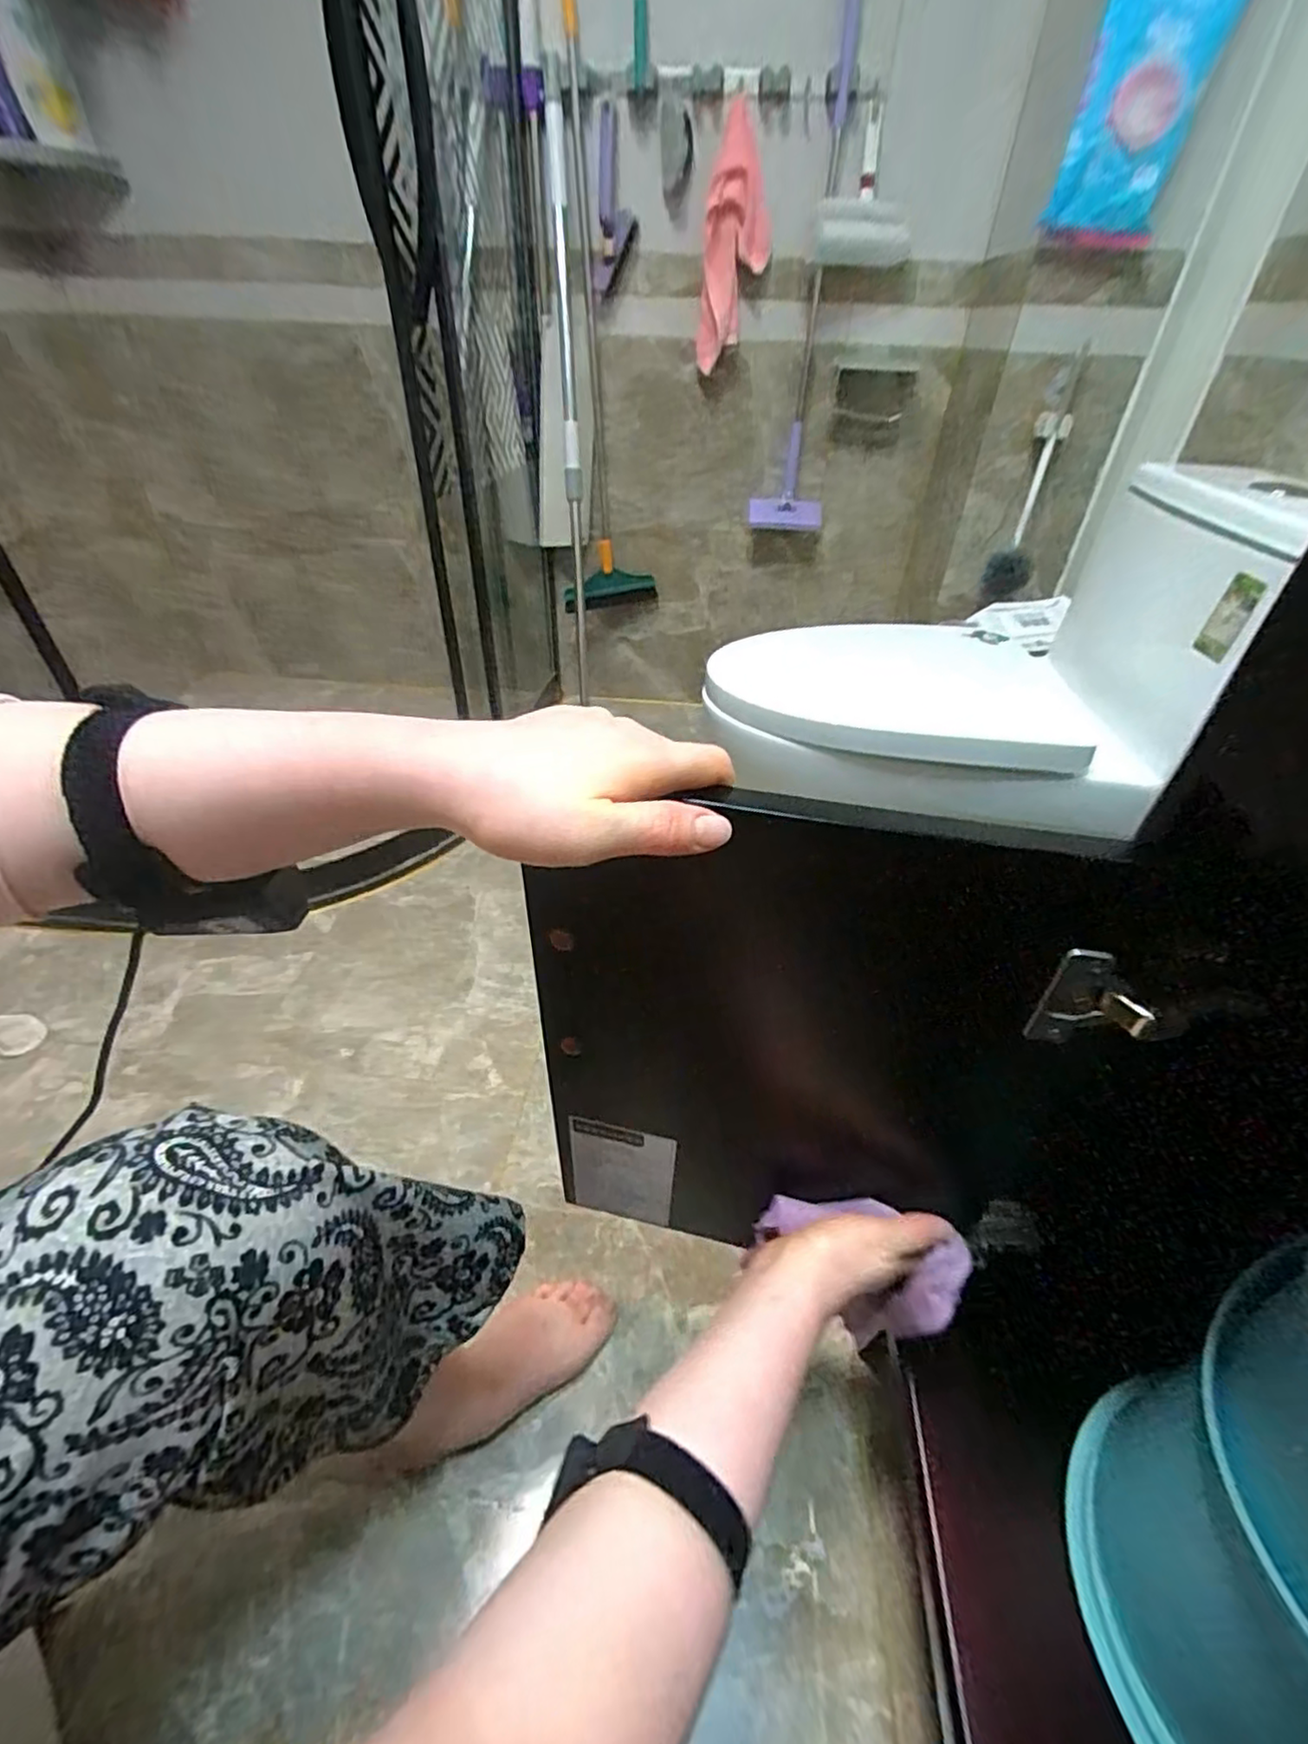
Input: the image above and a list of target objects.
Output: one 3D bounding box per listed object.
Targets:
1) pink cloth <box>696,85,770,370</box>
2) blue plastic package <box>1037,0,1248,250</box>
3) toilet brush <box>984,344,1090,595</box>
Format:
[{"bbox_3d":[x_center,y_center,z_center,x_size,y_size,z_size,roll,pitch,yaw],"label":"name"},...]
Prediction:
[{"bbox_3d":[0.136,-1.034,1.127,0.114,0.341,0.065,-5,67,-7],"label":"pink cloth"},{"bbox_3d":[0.595,-0.943,0.820,0.185,0.258,0.022,-11,50,-12],"label":"blue plastic package"},{"bbox_3d":[0.631,-0.632,1.116,0.076,0.337,0.061,22,44,24],"label":"toilet brush"}]

